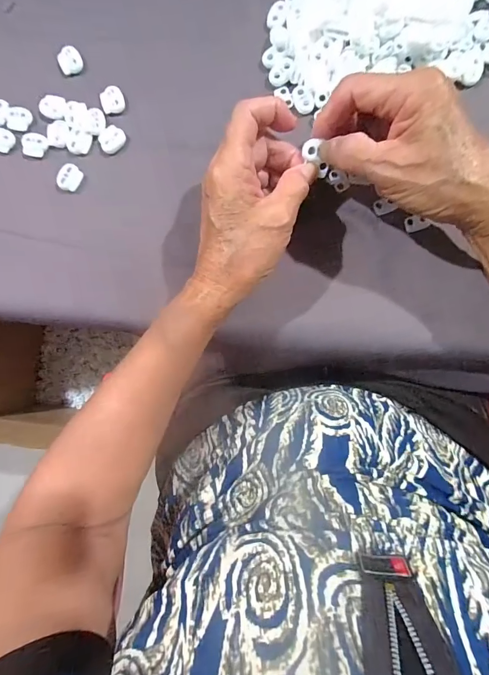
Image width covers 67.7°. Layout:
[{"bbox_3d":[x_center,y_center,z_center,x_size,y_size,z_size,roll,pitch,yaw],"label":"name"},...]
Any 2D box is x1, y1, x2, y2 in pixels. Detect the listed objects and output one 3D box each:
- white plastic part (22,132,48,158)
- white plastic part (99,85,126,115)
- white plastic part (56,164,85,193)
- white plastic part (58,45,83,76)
[{"bbox_3d":[-0.179,-0.164,0.310,0.022,0.004,0.019,14,89,4],"label":"white plastic part"},{"bbox_3d":[-0.111,-0.200,0.306,0.019,0.004,0.022,-16,87,3],"label":"white plastic part"},{"bbox_3d":[-0.148,-0.135,0.308,0.017,0.004,0.022,36,91,4],"label":"white plastic part"},{"bbox_3d":[-0.147,-0.234,0.309,0.020,0.008,0.018,-27,87,2],"label":"white plastic part"}]

